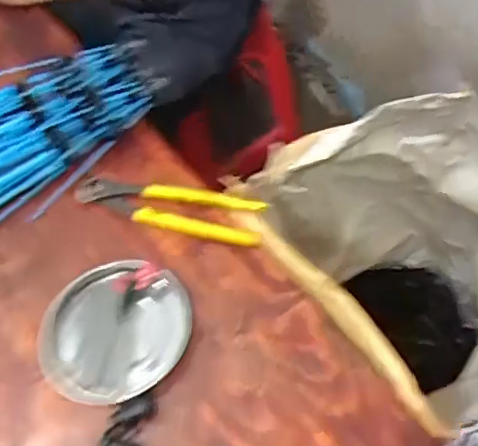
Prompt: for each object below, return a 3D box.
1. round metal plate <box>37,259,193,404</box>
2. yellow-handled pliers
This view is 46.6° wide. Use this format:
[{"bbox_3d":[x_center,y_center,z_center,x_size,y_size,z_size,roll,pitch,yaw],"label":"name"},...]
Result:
[{"bbox_3d":[-0.117,0.100,0.528,0.119,0.023,0.142,28,65,20],"label":"round metal plate"},{"bbox_3d":[-0.079,-0.018,0.599,0.210,0.016,0.054,10,60,11],"label":"yellow-handled pliers"}]

